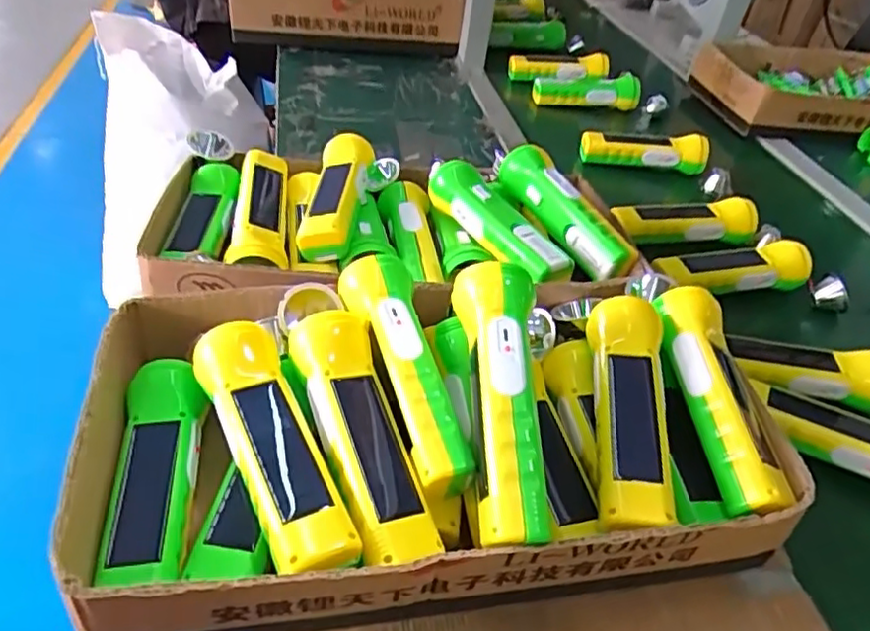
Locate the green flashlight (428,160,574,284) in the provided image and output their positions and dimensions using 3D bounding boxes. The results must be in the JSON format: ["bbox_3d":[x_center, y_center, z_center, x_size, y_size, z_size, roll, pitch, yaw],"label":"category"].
[{"bbox_3d":[0.054,-0.088,0.599,0.043,0.040,0.190,-16,46,-30],"label":"green flashlight"}]

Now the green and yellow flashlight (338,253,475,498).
[{"bbox_3d":[-0.017,0.035,0.422,0.050,0.046,0.168,-12,57,-18],"label":"green and yellow flashlight"}]

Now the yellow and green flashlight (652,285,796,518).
[{"bbox_3d":[0.193,0.055,0.443,0.058,0.043,0.168,30,41,-38],"label":"yellow and green flashlight"}]

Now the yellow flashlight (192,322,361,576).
[{"bbox_3d":[-0.093,0.074,0.373,0.046,0.046,0.165,-15,45,-28],"label":"yellow flashlight"}]

